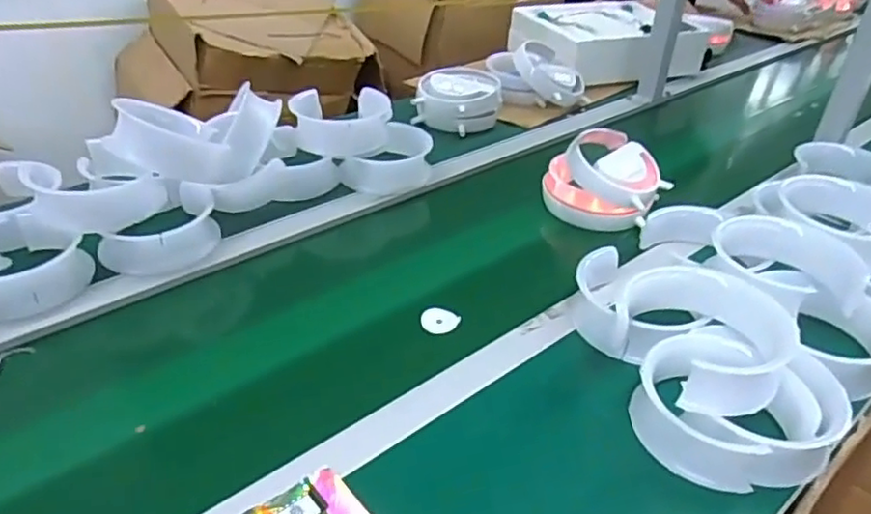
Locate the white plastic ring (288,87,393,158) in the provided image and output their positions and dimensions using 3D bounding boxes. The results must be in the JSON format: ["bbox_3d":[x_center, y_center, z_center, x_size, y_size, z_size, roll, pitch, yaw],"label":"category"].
[{"bbox_3d":[-0.142,-0.216,0.992,0.143,0.073,0.131,4,35,2],"label":"white plastic ring"}]

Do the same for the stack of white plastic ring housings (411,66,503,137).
[{"bbox_3d":[0.044,-0.284,1.141,0.141,0.067,0.153,17,38,19],"label":"stack of white plastic ring housings"}]

